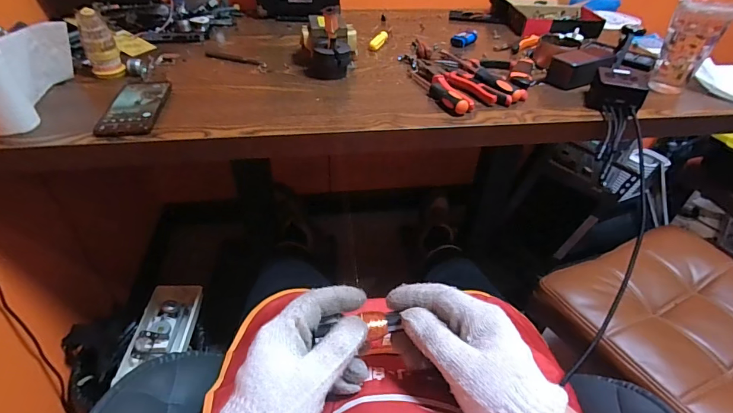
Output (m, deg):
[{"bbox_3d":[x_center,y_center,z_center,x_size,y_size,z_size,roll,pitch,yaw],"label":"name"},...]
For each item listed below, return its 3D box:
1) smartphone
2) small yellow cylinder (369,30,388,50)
[{"bbox_3d":[-0.346,-0.150,0.599,0.073,0.016,0.155,-4,40,-8],"label":"smartphone"},{"bbox_3d":[0.029,-0.361,0.863,0.023,0.019,0.087,13,40,12],"label":"small yellow cylinder"}]

